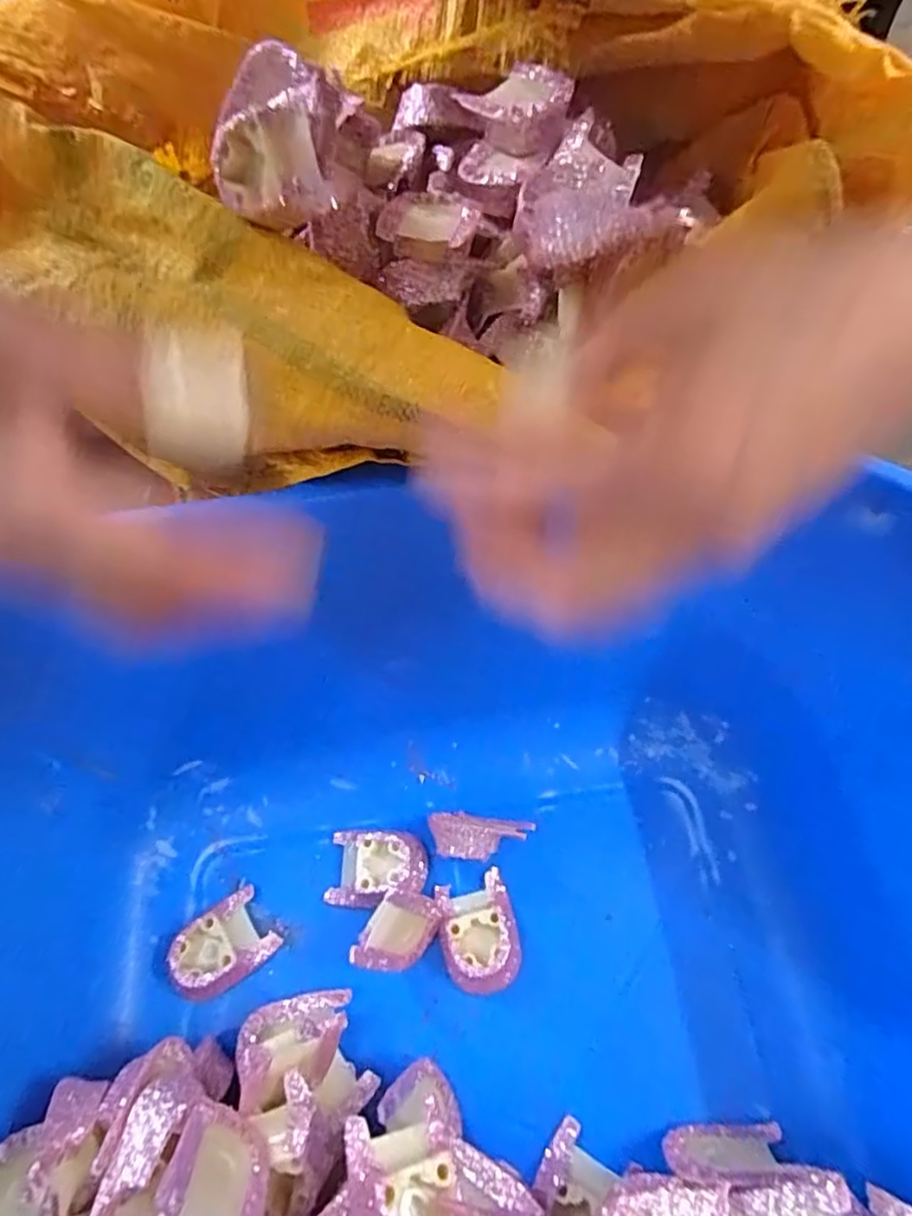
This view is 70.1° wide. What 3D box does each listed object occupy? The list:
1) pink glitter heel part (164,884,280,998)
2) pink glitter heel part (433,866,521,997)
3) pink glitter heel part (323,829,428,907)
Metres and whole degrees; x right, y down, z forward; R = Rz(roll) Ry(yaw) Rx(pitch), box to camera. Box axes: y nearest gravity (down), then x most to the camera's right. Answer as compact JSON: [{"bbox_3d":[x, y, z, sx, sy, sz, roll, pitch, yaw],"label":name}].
[{"bbox_3d":[-0.127,0.180,0.343,0.054,0.021,0.040,-31,66,-11],"label":"pink glitter heel part"},{"bbox_3d":[0.012,0.171,0.343,0.041,0.021,0.056,-11,63,-2],"label":"pink glitter heel part"},{"bbox_3d":[-0.044,0.144,0.360,0.054,0.016,0.038,1,64,4],"label":"pink glitter heel part"}]

